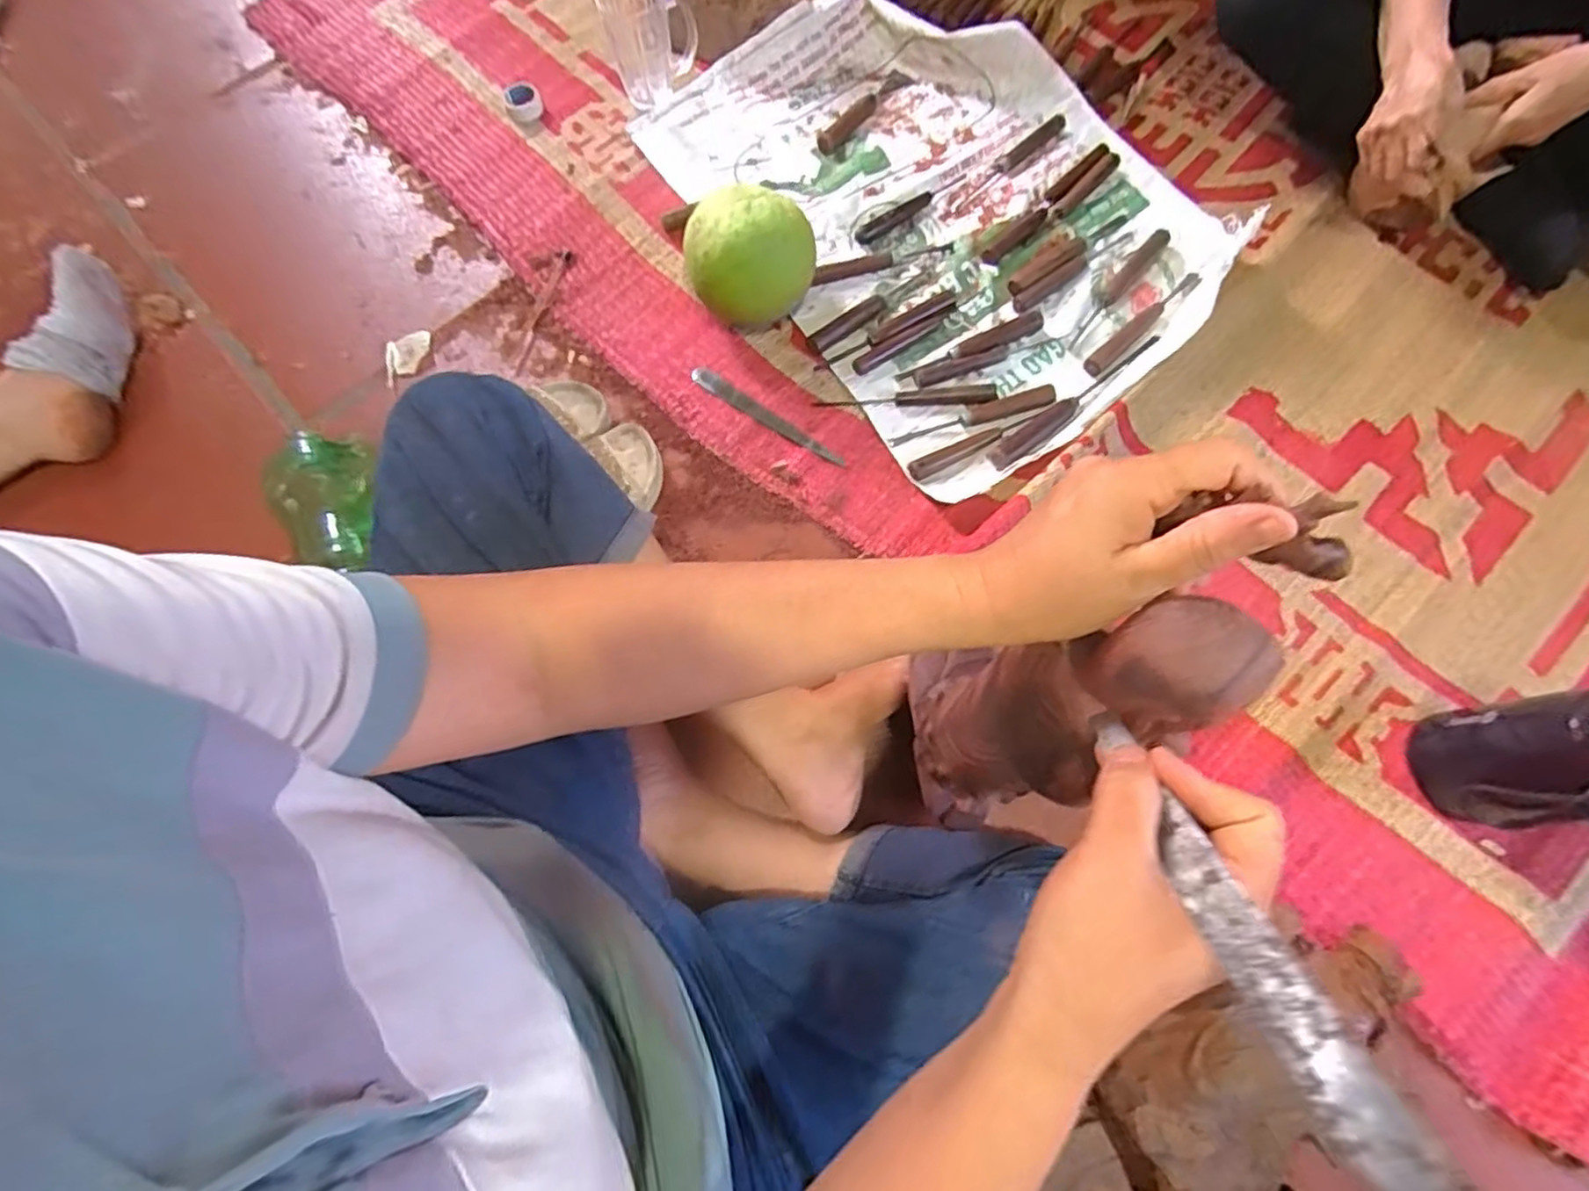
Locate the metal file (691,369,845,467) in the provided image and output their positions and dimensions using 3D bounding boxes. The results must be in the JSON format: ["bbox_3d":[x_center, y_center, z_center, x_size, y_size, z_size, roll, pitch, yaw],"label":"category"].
[{"bbox_3d":[-0.032,-0.194,0.761,0.199,0.008,0.022,35,76,12],"label":"metal file"}]

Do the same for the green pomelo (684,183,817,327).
[{"bbox_3d":[-0.049,-0.359,0.751,0.127,0.118,0.113,-9,72,-4],"label":"green pomelo"}]

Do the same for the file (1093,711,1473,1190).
[{"bbox_3d":[0.146,0.108,0.241,0.022,0.004,0.172,-34,34,13],"label":"file"}]

